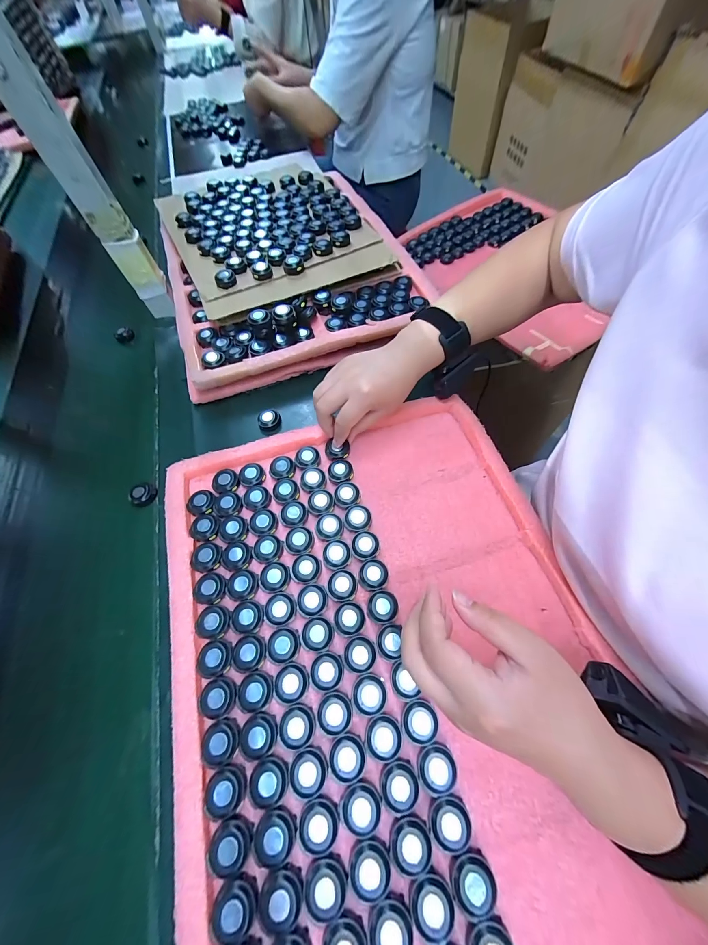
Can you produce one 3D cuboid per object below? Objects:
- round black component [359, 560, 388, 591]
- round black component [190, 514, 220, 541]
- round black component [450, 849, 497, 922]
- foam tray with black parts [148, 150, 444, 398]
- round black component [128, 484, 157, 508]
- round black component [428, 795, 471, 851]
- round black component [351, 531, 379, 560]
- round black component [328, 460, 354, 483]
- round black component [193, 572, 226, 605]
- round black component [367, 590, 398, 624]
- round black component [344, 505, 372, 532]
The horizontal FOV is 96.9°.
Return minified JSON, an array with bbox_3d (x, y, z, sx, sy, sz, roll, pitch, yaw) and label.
[{"bbox_3d":[0.019,0.103,0.314,0.028,0.013,0.028,-2,63,4],"label":"round black component"},{"bbox_3d":[-0.163,0.060,0.341,0.029,0.009,0.029,-2,63,4],"label":"round black component"},{"bbox_3d":[0.080,0.281,0.214,0.026,0.015,0.029,15,65,13],"label":"round black component"},{"bbox_3d":[-0.122,-0.373,0.540,0.370,0.087,0.481,-18,60,-6],"label":"foam tray with black parts"},{"bbox_3d":[-0.263,0.029,0.394,0.029,0.019,0.022,-41,66,-15],"label":"round black component"},{"bbox_3d":[0.070,0.255,0.231,0.027,0.013,0.028,-2,63,4],"label":"round black component"},{"bbox_3d":[0.012,0.077,0.328,0.029,0.014,0.028,-2,63,4],"label":"round black component"},{"bbox_3d":[-0.015,0.000,0.369,0.028,0.014,0.029,-2,63,4],"label":"round black component"},{"bbox_3d":[-0.144,0.114,0.311,0.031,0.011,0.029,-2,63,4],"label":"round black component"},{"bbox_3d":[0.027,0.129,0.301,0.028,0.009,0.029,-2,63,4],"label":"round black component"},{"bbox_3d":[0.004,0.051,0.343,0.029,0.013,0.028,-2,63,4],"label":"round black component"}]

